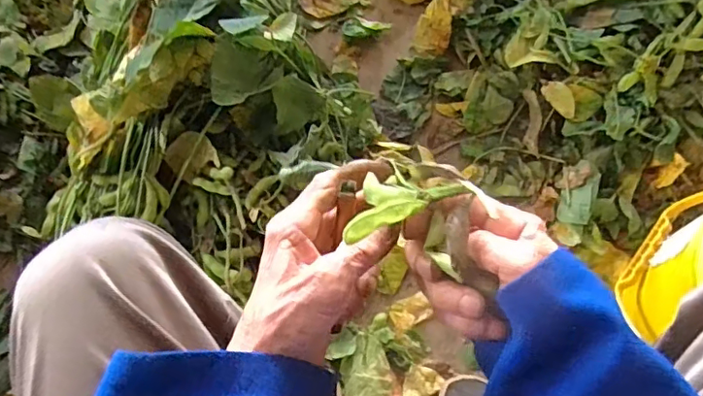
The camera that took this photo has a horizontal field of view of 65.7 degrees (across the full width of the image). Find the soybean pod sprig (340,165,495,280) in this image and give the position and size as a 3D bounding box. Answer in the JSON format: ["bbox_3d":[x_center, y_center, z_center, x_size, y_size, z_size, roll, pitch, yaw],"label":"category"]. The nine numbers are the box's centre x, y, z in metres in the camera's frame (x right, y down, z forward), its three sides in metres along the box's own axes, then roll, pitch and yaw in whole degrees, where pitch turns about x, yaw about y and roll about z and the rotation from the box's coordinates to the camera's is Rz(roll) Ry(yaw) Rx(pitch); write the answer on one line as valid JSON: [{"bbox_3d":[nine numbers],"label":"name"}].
[{"bbox_3d":[0.035,0.010,0.300,0.064,0.046,0.045,19,70,7],"label":"soybean pod sprig"}]

